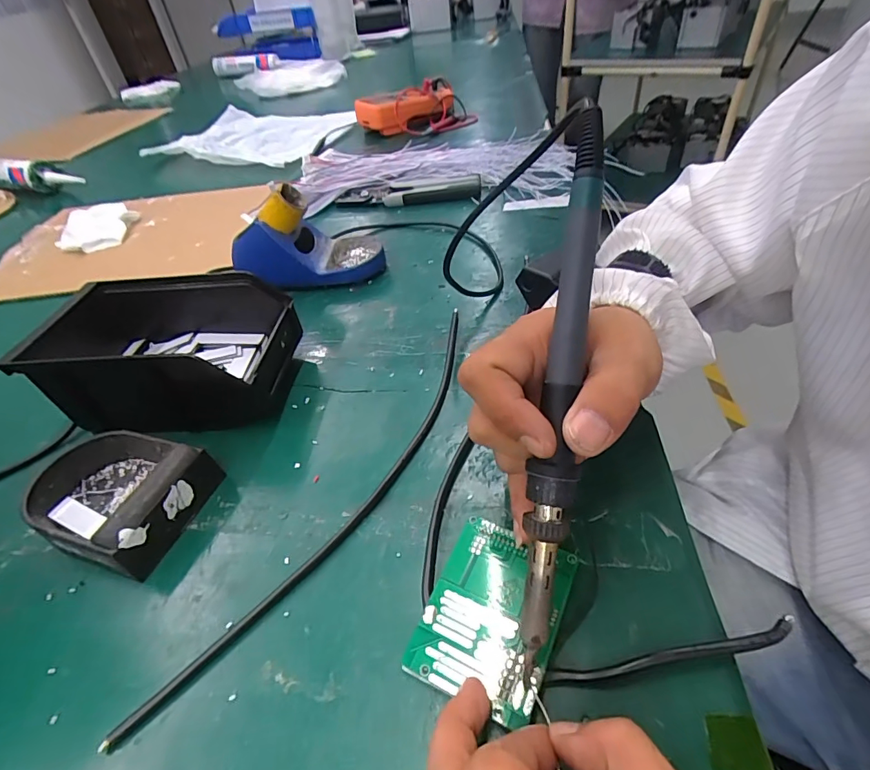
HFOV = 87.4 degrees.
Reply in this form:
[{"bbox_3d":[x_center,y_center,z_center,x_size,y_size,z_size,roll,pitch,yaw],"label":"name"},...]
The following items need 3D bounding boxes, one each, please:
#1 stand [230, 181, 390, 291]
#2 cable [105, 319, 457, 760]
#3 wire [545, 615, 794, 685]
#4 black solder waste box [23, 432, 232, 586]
[{"bbox_3d":[-0.136,-0.153,0.472,0.154,0.085,0.076,-9,44,-2],"label":"stand"},{"bbox_3d":[-0.046,0.057,0.295,0.046,0.005,0.337,19,50,24],"label":"cable"},{"bbox_3d":[0.103,0.119,0.199,0.108,0.017,0.009,-10,44,-2],"label":"wire"},{"bbox_3d":[-0.202,0.067,0.288,0.109,0.035,0.077,11,47,18],"label":"black solder waste box"}]

